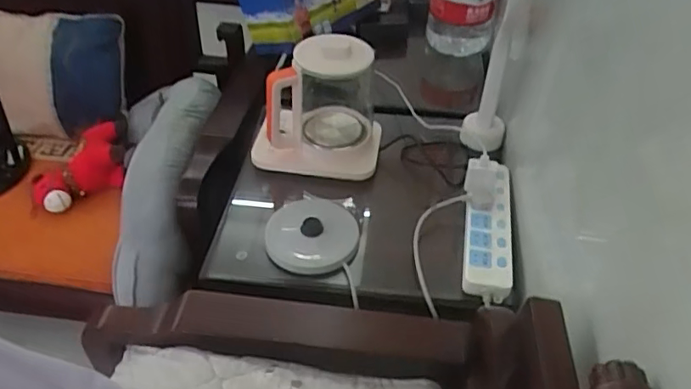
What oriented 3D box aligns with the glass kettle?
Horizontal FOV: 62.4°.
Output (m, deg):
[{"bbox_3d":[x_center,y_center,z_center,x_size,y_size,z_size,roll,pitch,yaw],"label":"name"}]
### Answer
[{"bbox_3d":[-0.044,-0.186,1.066,0.228,0.234,0.209,7,43,5],"label":"glass kettle"}]

